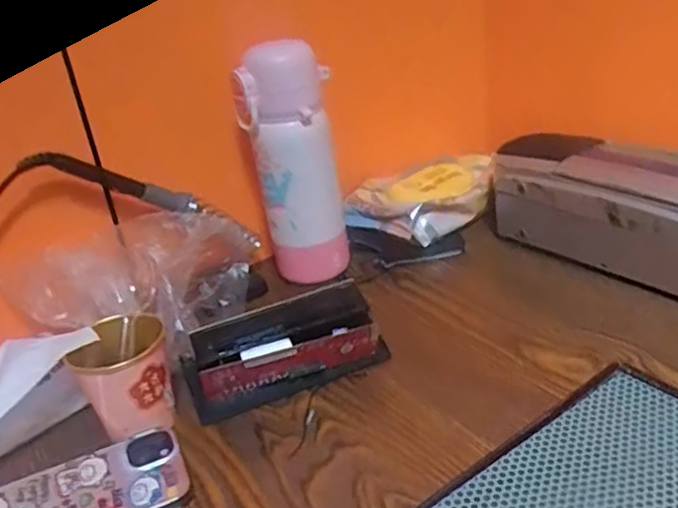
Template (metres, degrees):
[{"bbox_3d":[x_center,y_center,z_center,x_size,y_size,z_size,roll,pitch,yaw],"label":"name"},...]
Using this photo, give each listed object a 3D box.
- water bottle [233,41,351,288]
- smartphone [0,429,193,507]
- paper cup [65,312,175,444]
[{"bbox_3d":[-0.045,-0.086,0.625,0.084,0.212,0.075,-8,27,-2],"label":"water bottle"},{"bbox_3d":[-0.172,0.159,0.416,0.147,0.015,0.072,-16,28,-17],"label":"smartphone"},{"bbox_3d":[-0.153,0.089,0.477,0.063,0.066,0.070,-14,27,-12],"label":"paper cup"}]

